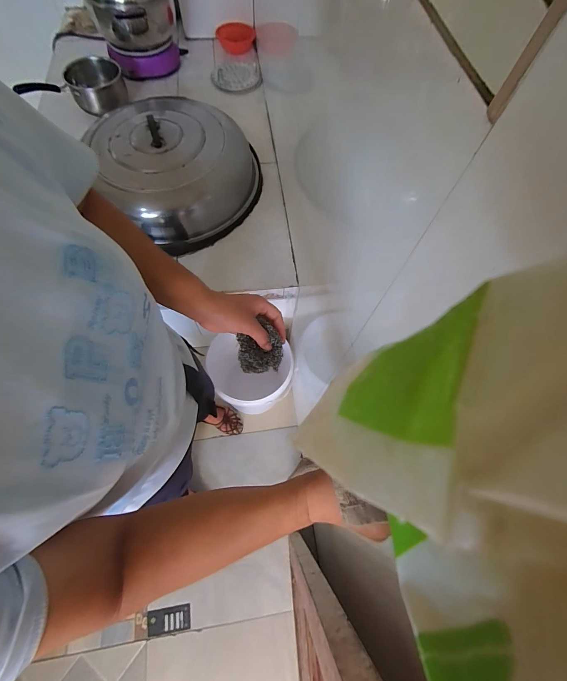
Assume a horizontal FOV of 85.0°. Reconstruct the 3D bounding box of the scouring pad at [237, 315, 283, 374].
[{"bbox_3d":[-0.035,0.008,0.456,0.063,0.019,0.078,-4,88,-16],"label":"scouring pad"}]

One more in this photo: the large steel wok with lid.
[{"bbox_3d":[-0.315,-0.524,0.926,0.450,0.180,0.434,20,67,6],"label":"large steel wok with lid"}]

